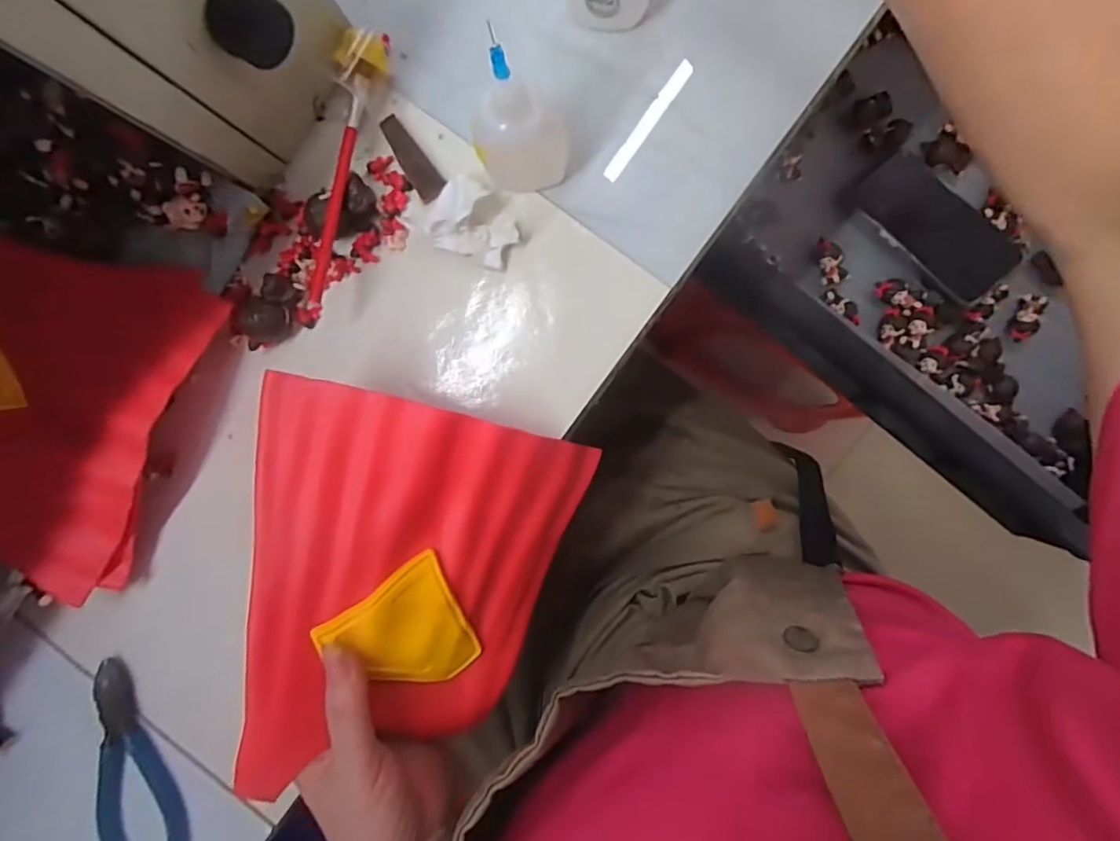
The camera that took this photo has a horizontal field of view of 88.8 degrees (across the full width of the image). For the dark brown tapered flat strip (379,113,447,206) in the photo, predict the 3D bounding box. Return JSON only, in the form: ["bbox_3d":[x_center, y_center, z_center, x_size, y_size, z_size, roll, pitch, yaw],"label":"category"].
[{"bbox_3d":[-0.083,-0.145,0.318,0.017,0.007,0.053,-36,89,6],"label":"dark brown tapered flat strip"}]

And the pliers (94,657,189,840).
[{"bbox_3d":[-0.265,0.210,0.347,0.043,0.017,0.123,-20,91,6],"label":"pliers"}]

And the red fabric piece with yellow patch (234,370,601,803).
[{"bbox_3d":[-0.073,0.088,0.303,0.171,0.024,0.190,10,94,-24],"label":"red fabric piece with yellow patch"}]

